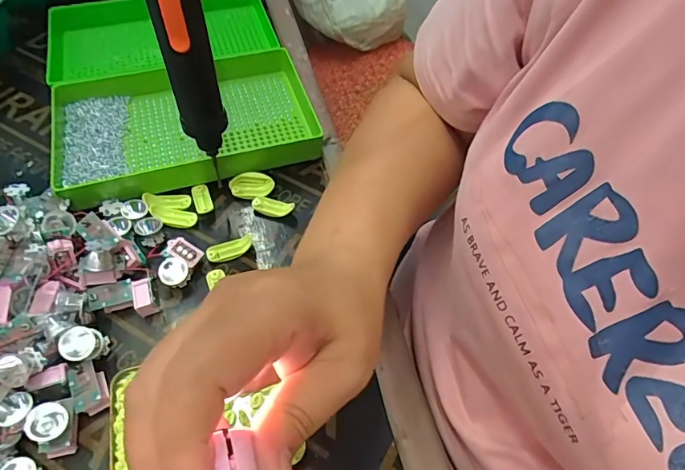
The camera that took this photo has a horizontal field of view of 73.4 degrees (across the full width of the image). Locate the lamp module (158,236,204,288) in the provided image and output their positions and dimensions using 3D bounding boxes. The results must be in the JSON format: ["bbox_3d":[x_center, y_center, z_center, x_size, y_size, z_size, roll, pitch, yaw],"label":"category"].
[{"bbox_3d":[-0.141,0.024,0.393,0.028,0.020,0.040,27,58,14],"label":"lamp module"}]

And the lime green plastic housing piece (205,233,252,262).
[{"bbox_3d":[-0.101,0.013,0.412,0.041,0.011,0.018,-19,58,-16],"label":"lime green plastic housing piece"}]

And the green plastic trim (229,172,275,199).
[{"bbox_3d":[-0.088,-0.048,0.447,0.043,0.006,0.024,-2,91,3],"label":"green plastic trim"}]

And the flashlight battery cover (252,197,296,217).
[{"bbox_3d":[-0.067,-0.026,0.437,0.042,0.014,0.014,16,55,7],"label":"flashlight battery cover"}]

